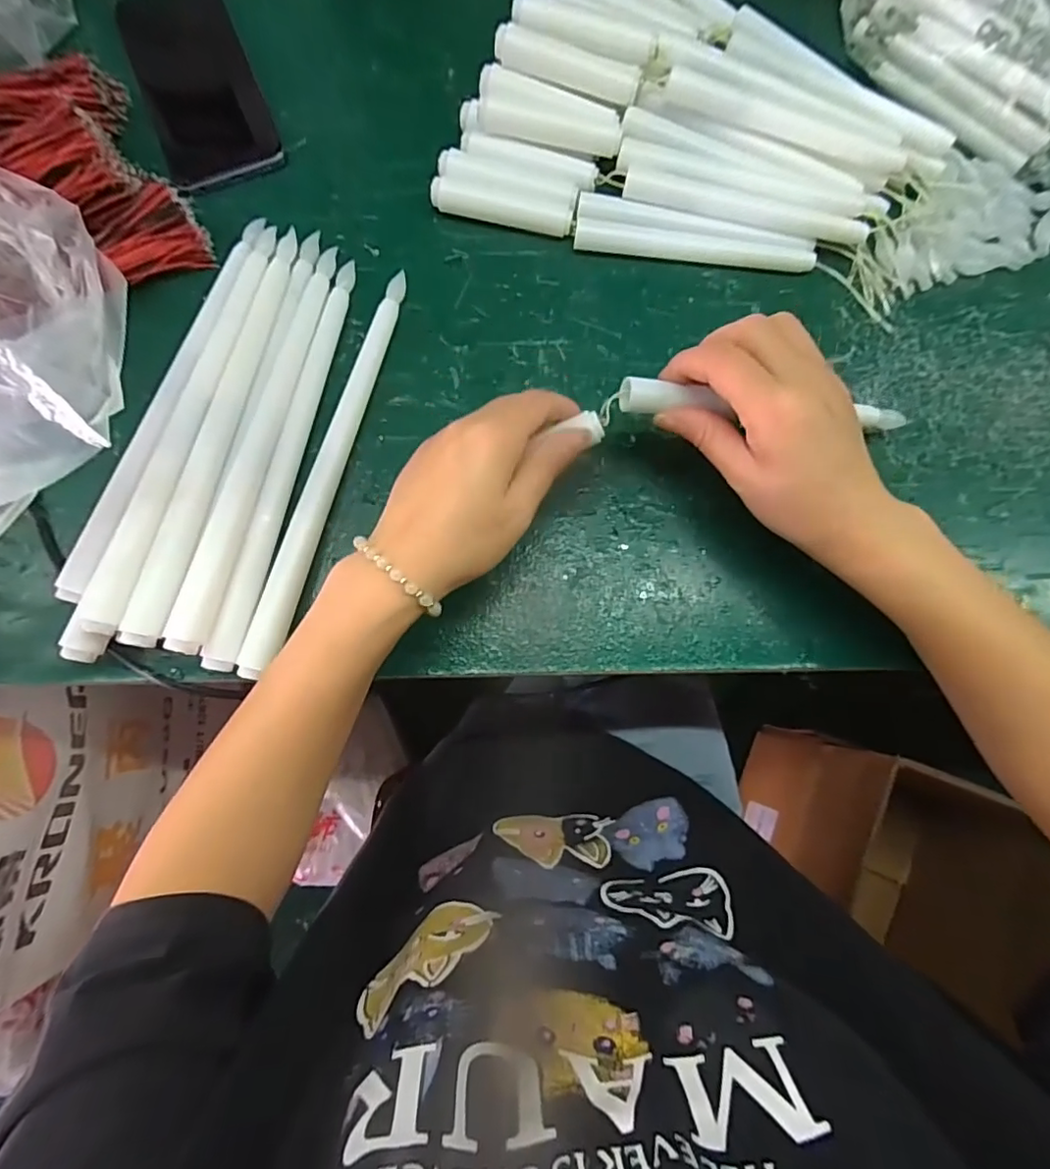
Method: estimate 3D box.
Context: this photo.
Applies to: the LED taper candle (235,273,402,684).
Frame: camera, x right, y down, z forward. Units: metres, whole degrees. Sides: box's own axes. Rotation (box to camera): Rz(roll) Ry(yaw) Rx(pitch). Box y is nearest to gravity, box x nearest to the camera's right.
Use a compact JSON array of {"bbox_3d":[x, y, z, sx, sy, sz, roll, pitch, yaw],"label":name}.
[{"bbox_3d":[-0.114,-0.070,0.320,0.018,0.018,0.247,14,81,2],"label":"LED taper candle"}]

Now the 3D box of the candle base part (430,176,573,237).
[{"bbox_3d":[-0.014,-0.237,0.347,0.087,0.017,0.017,11,81,2],"label":"candle base part"}]

